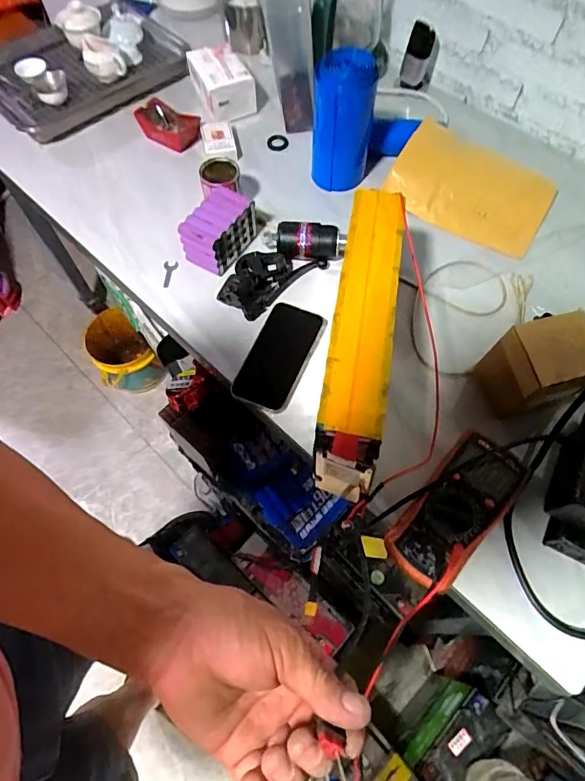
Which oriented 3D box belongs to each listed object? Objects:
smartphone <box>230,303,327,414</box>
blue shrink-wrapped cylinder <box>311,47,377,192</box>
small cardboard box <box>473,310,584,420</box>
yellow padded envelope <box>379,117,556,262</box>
[{"bbox_3d":[-0.018,-0.048,0.649,0.084,0.013,0.160,21,69,9],"label":"smartphone"},{"bbox_3d":[0.078,-0.425,0.747,0.096,0.176,0.079,4,63,3],"label":"blue shrink-wrapped cylinder"},{"bbox_3d":[0.298,-0.024,0.562,0.107,0.106,0.083,-12,64,-6],"label":"small cardboard box"},{"bbox_3d":[0.289,-0.327,0.768,0.251,0.023,0.152,30,90,9],"label":"yellow padded envelope"}]

